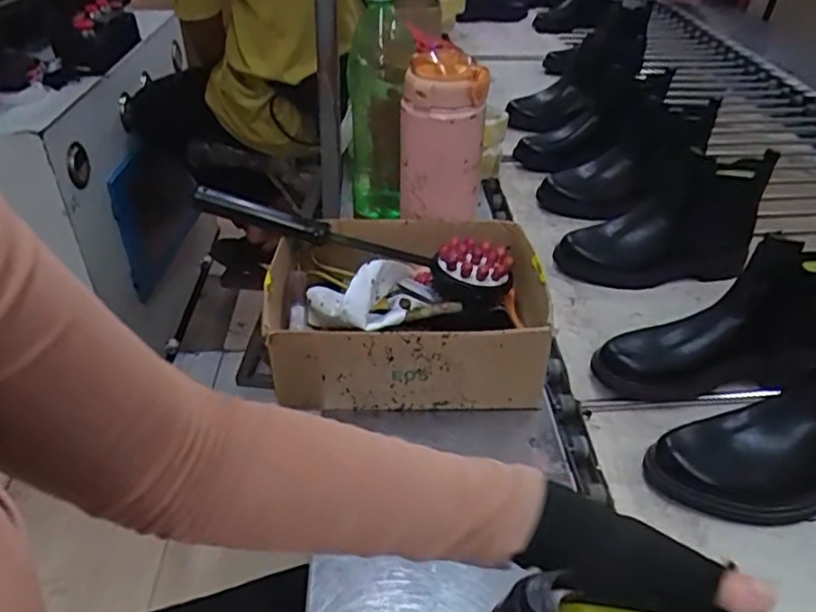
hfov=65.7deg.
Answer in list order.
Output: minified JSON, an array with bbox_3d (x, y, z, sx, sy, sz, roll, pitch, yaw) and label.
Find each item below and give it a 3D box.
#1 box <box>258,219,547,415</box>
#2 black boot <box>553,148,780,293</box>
[{"bbox_3d":[-0.002,0.003,0.678,0.275,0.097,0.207,-1,37,-1],"label":"box"},{"bbox_3d":[0.335,-0.108,0.836,0.260,0.156,0.086,0,37,0],"label":"black boot"}]

